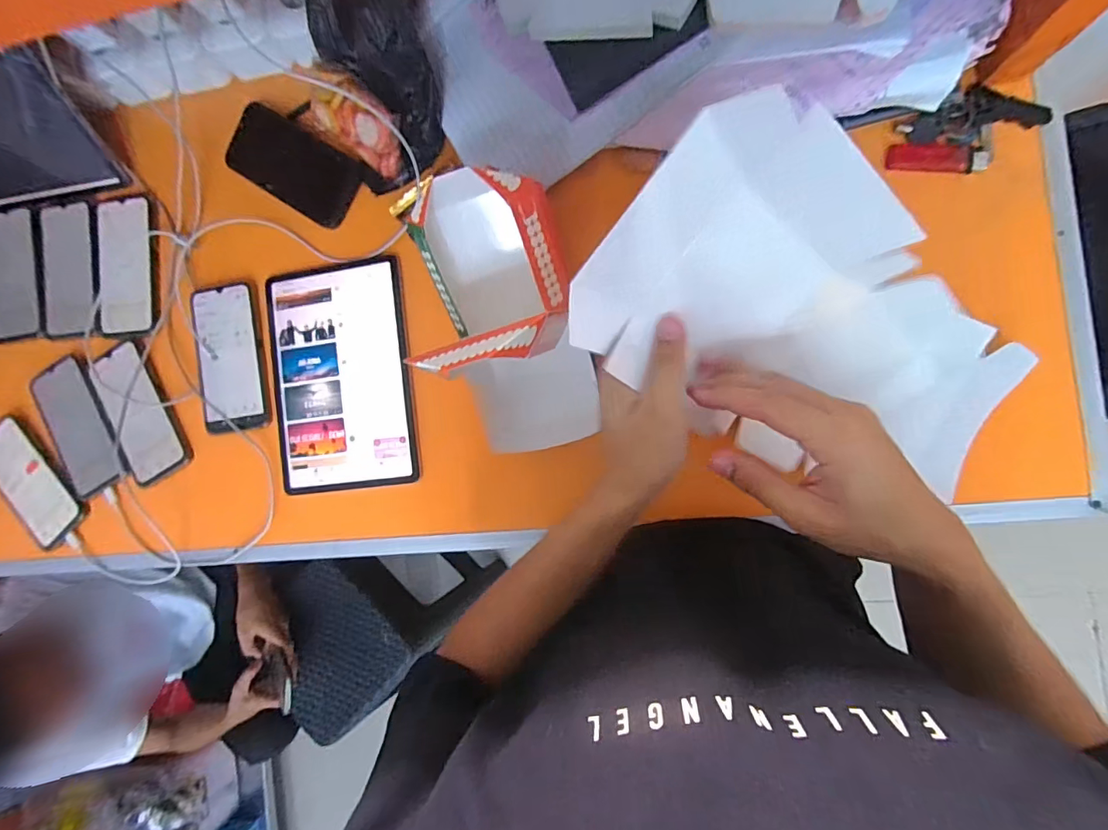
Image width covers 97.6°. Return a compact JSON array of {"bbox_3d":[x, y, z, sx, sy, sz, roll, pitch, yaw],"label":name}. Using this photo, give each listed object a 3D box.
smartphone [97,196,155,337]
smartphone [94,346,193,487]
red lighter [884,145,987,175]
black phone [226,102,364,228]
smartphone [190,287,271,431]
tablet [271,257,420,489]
[{"bbox_3d":[-0.518,-0.181,0.578,0.069,0.014,0.165,2,89,9],"label":"smartphone"},{"bbox_3d":[-0.503,-0.002,0.582,0.080,0.006,0.165,-26,85,8],"label":"smartphone"},{"bbox_3d":[0.353,-0.235,0.447,0.079,0.016,0.026,14,91,19],"label":"red lighter"},{"bbox_3d":[-0.298,-0.284,0.544,0.161,0.013,0.079,32,94,8],"label":"black phone"},{"bbox_3d":[-0.377,-0.066,0.562,0.081,0.010,0.167,-8,88,9],"label":"smartphone"},{"bbox_3d":[-0.240,-0.043,0.543,0.162,0.007,0.249,-6,88,9],"label":"tablet"}]

